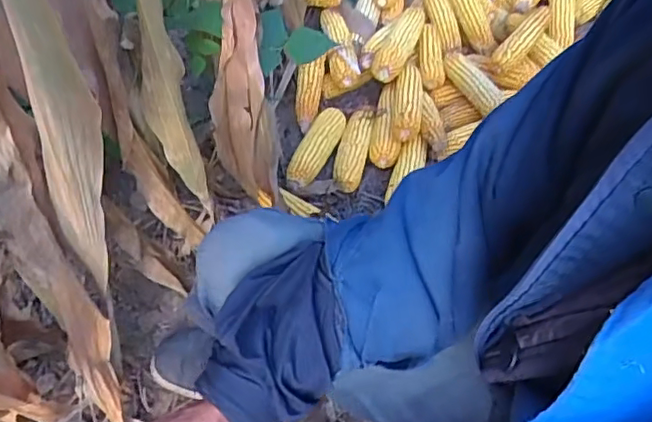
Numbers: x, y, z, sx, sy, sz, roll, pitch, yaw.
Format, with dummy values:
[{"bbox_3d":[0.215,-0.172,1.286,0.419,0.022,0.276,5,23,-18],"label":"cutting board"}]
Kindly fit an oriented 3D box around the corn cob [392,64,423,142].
[{"bbox_3d":[0.158,-0.217,1.143,0.053,0.042,0.184,8,55,2],"label":"corn cob"}]

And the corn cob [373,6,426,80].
[{"bbox_3d":[0.146,-0.343,1.203,0.068,0.055,0.202,19,56,10],"label":"corn cob"}]

